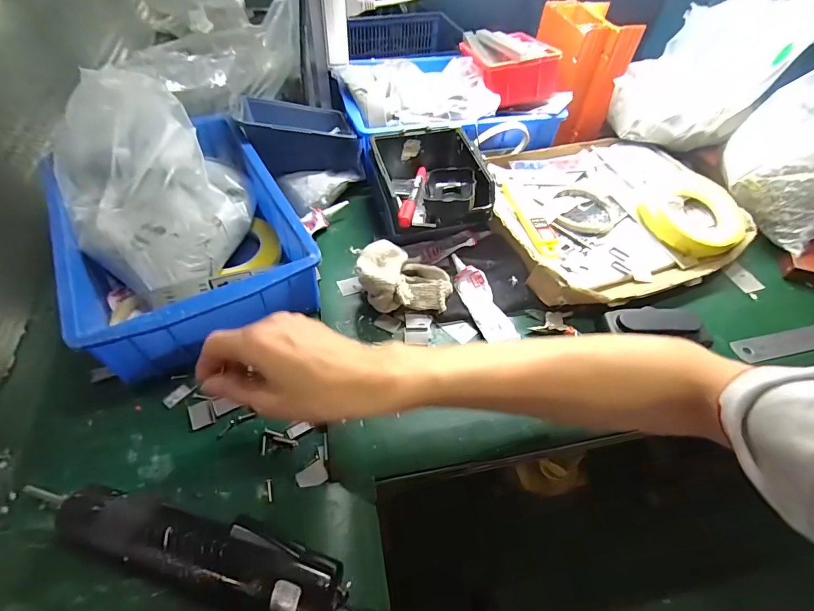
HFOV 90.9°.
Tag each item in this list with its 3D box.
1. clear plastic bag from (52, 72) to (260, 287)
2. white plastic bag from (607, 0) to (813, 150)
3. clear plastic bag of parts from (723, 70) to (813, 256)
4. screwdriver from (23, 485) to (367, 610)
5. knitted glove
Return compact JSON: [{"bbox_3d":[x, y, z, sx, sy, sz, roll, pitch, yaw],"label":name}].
[{"bbox_3d":[-0.258,-0.137,0.401,0.159,0.126,0.226,-24,58,-20],"label":"clear plastic bag"},{"bbox_3d":[0.411,-0.315,0.524,0.208,0.191,0.142,35,58,21],"label":"white plastic bag"},{"bbox_3d":[0.486,-0.175,0.491,0.109,0.156,0.164,-13,54,-13],"label":"clear plastic bag of parts"},{"bbox_3d":[-0.135,0.166,0.268,0.264,0.040,0.043,15,53,8],"label":"screwdriver"},{"bbox_3d":[-0.001,-0.024,0.417,0.098,0.054,0.063,4,51,-1],"label":"knitted glove"}]

